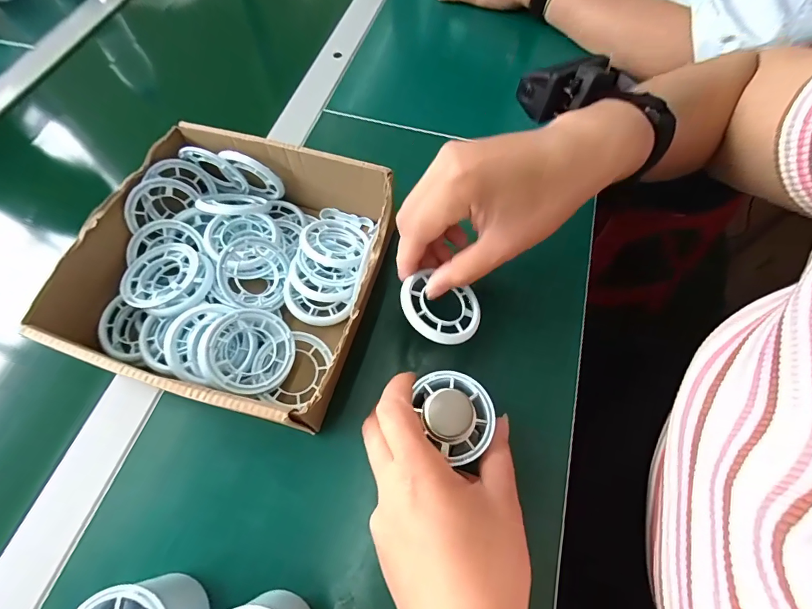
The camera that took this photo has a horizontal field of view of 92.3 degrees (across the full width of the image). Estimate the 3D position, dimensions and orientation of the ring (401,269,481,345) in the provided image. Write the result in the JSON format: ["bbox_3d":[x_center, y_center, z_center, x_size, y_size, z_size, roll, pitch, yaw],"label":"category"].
[{"bbox_3d":[0.023,0.003,0.261,0.056,0.005,0.047,23,54,-8],"label":"ring"}]

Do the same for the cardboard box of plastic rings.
[{"bbox_3d":[-0.122,-0.026,0.297,0.206,0.070,0.196,15,65,8],"label":"cardboard box of plastic rings"}]

